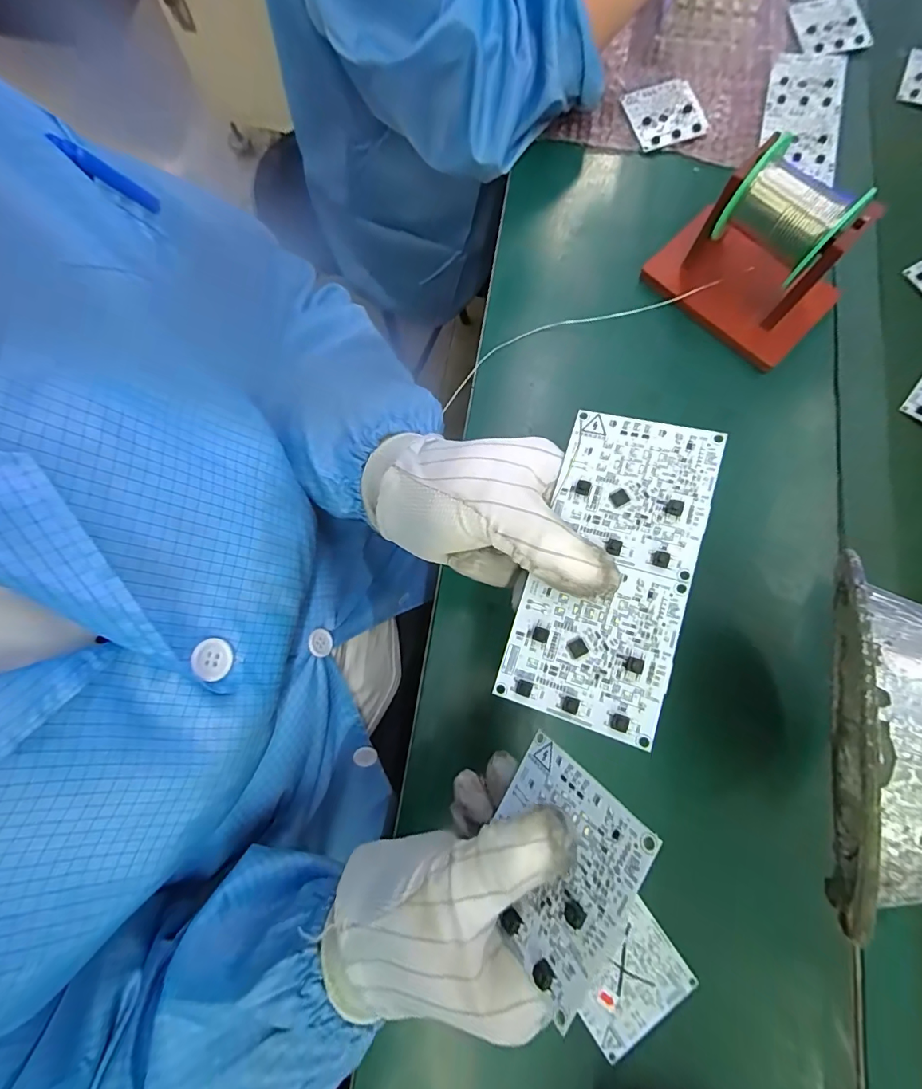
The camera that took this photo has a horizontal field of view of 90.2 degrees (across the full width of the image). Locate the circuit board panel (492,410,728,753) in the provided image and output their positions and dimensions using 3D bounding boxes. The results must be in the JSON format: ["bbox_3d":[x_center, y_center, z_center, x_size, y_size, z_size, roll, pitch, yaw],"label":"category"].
[{"bbox_3d":[0.067,0.008,0.204,0.066,0.004,0.140,15,80,17],"label":"circuit board panel"}]

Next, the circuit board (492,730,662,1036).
[{"bbox_3d":[0.035,0.122,0.180,0.006,0.066,0.068,27,89,-29],"label":"circuit board"}]

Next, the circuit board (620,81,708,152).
[{"bbox_3d":[0.198,-0.419,0.446,0.063,0.009,0.066,-18,76,-2],"label":"circuit board"}]

